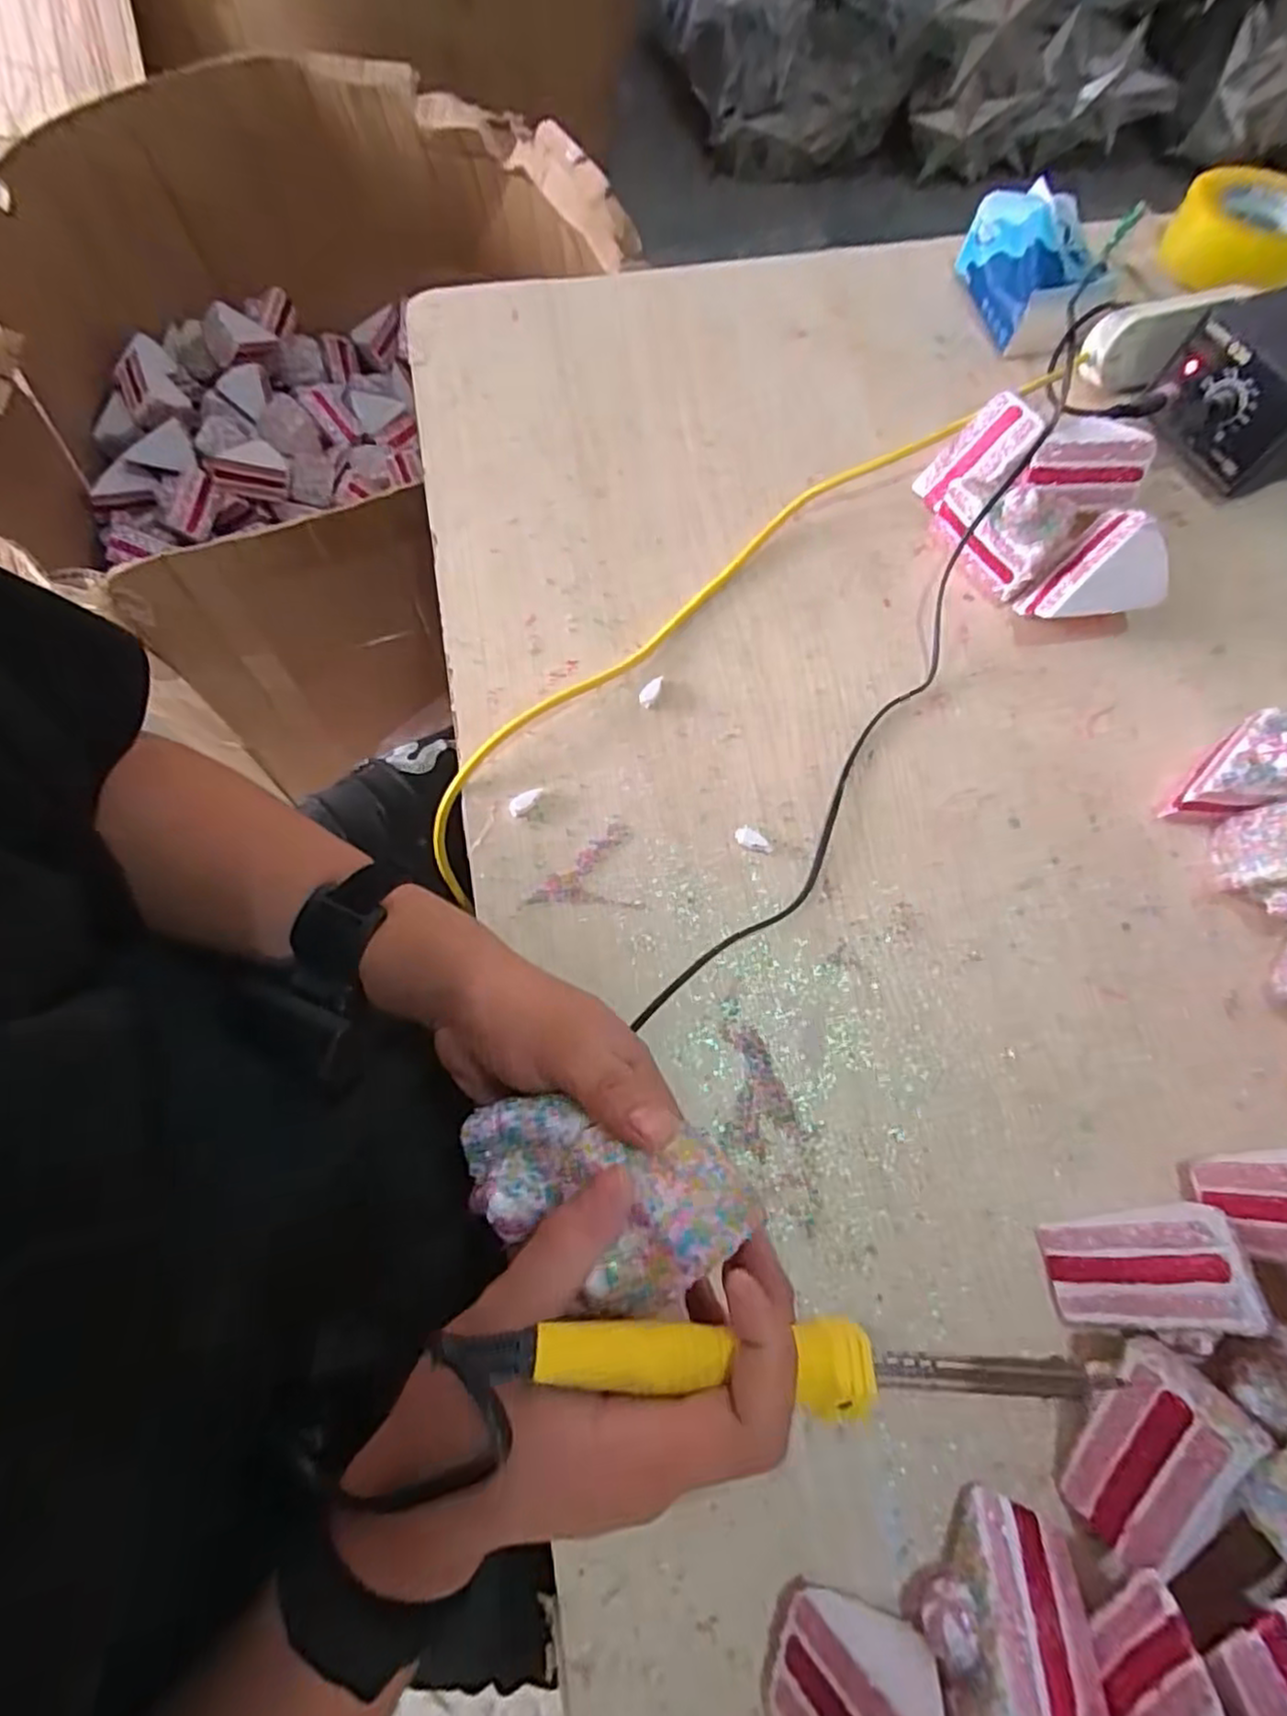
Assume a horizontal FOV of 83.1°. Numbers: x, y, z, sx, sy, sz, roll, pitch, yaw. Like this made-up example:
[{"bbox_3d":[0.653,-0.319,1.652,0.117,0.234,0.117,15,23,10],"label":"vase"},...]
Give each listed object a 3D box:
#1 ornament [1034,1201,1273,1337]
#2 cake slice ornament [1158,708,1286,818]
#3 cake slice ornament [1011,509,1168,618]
[{"bbox_3d":[0.261,0.216,0.380,0.070,0.064,0.054,-10,71,-4],"label":"ornament"},{"bbox_3d":[0.390,-0.051,0.473,0.079,0.064,0.053,-33,75,-12],"label":"cake slice ornament"},{"bbox_3d":[0.322,-0.208,0.519,0.090,0.047,0.066,-9,111,6],"label":"cake slice ornament"}]

